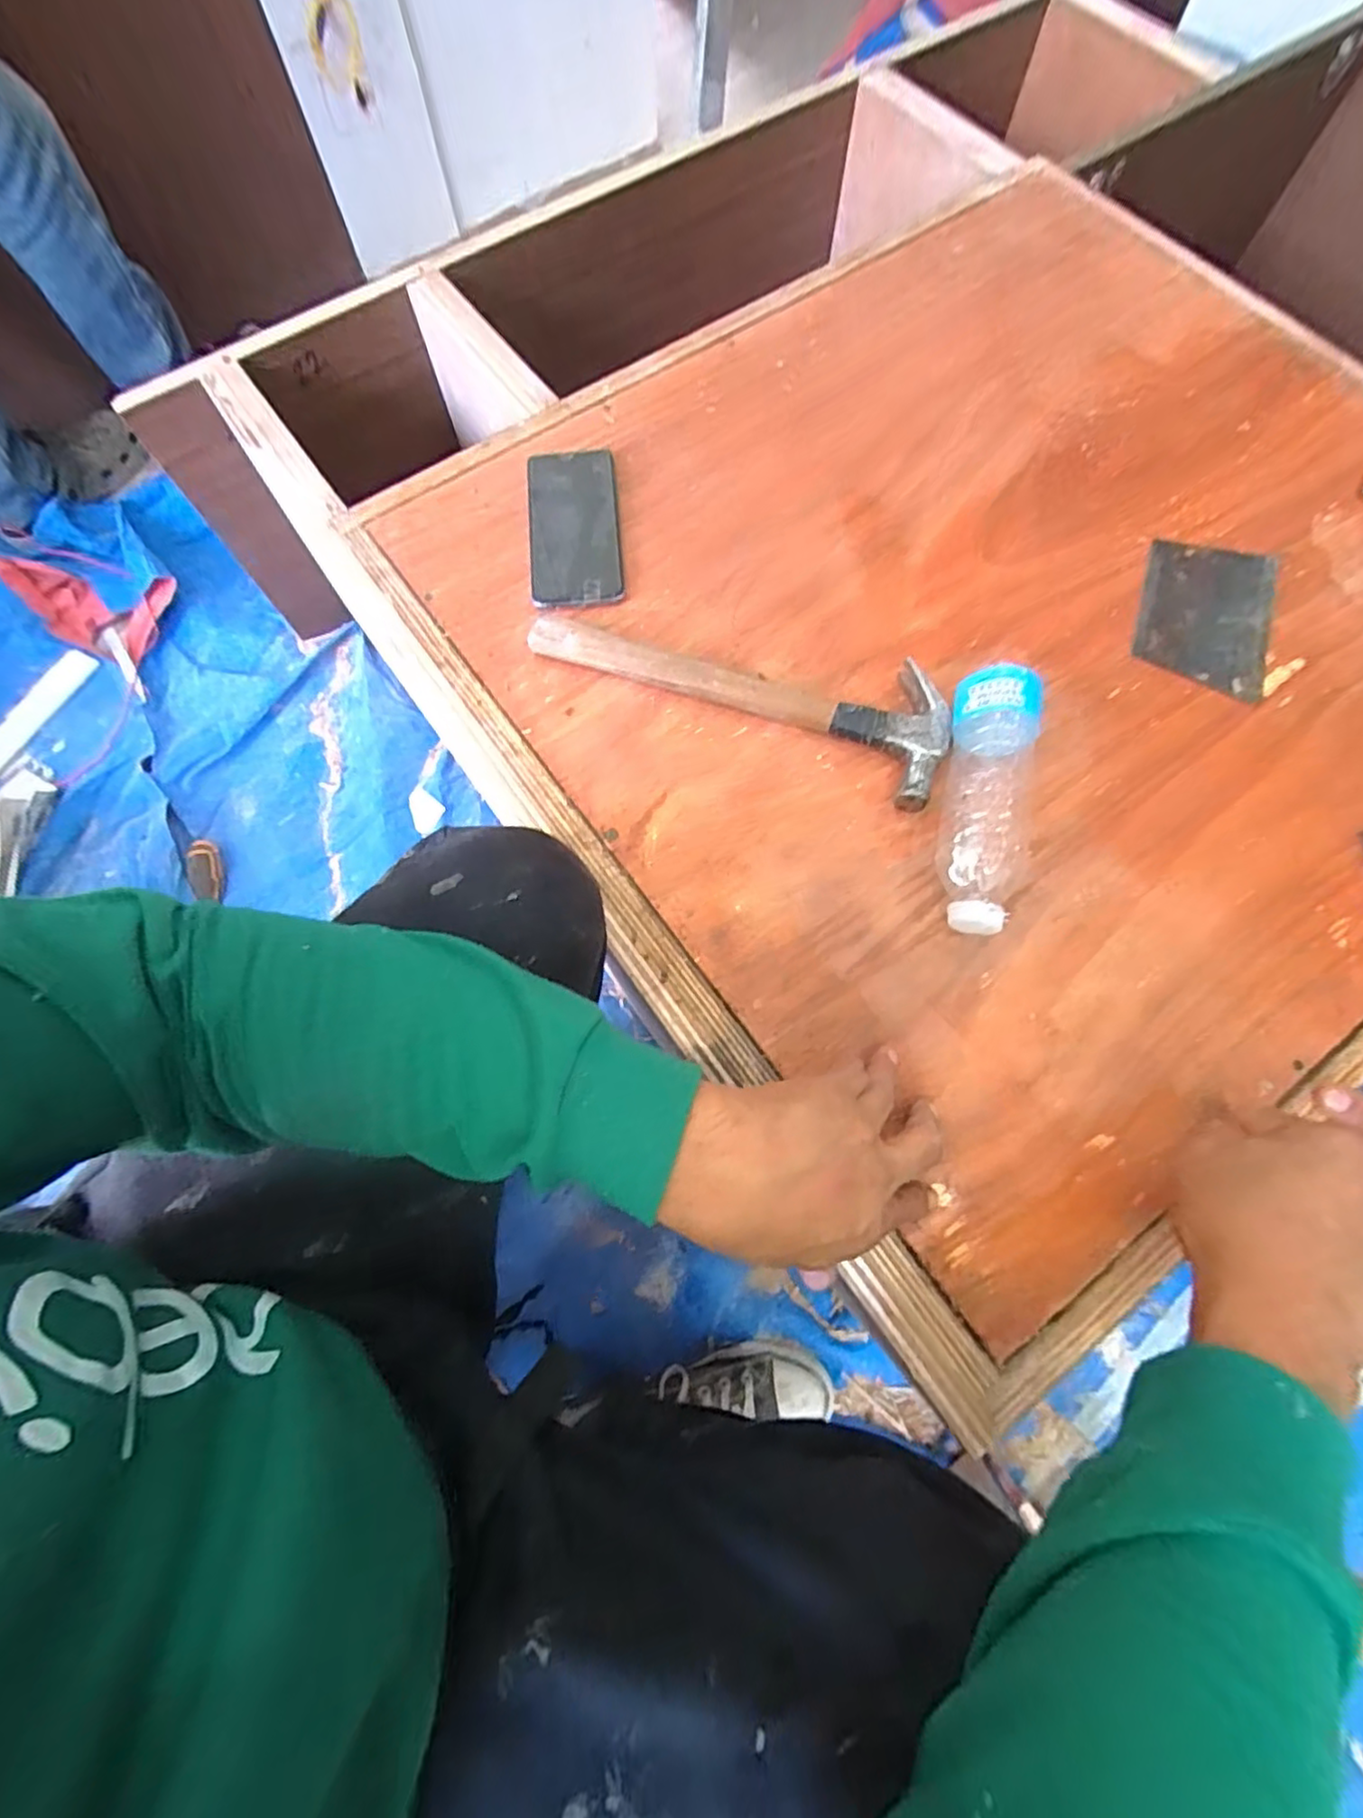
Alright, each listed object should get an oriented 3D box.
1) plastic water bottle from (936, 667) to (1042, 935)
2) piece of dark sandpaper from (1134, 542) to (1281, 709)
[{"bbox_3d":[0.202,-0.070,0.436,0.058,0.057,0.181,12,74,5],"label":"plastic water bottle"},{"bbox_3d":[0.411,-0.233,0.514,0.097,0.006,0.141,20,74,7],"label":"piece of dark sandpaper"}]

